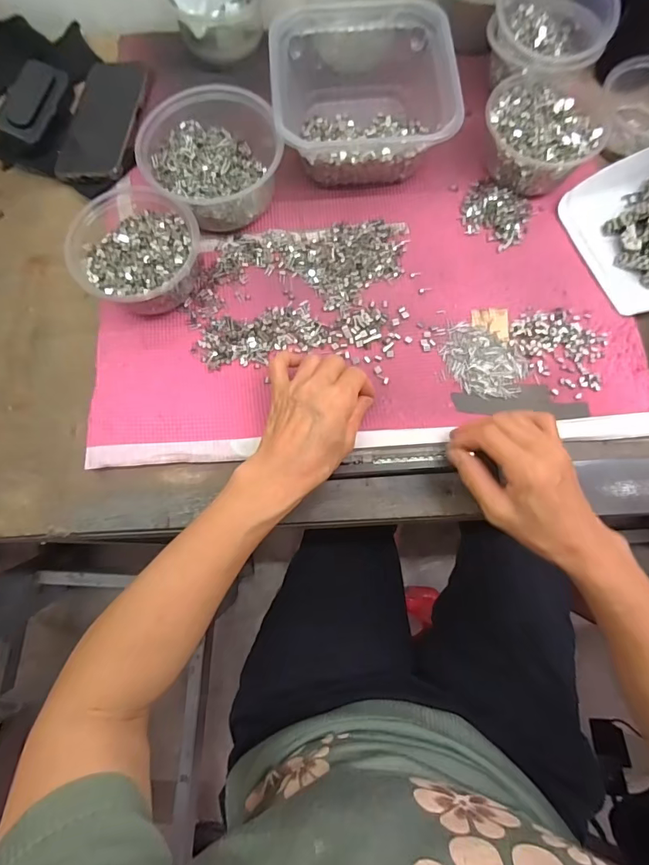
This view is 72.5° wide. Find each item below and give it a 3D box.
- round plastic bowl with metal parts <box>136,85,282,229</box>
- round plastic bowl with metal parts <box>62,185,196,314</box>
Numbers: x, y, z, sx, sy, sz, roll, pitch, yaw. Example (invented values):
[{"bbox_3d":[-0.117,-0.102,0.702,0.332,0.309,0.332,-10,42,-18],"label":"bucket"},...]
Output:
[{"bbox_3d":[-0.106,-0.270,0.439,0.131,0.064,0.122,0,75,0],"label":"round plastic bowl with metal parts"},{"bbox_3d":[-0.177,-0.166,0.420,0.123,0.057,0.112,37,79,9],"label":"round plastic bowl with metal parts"}]

